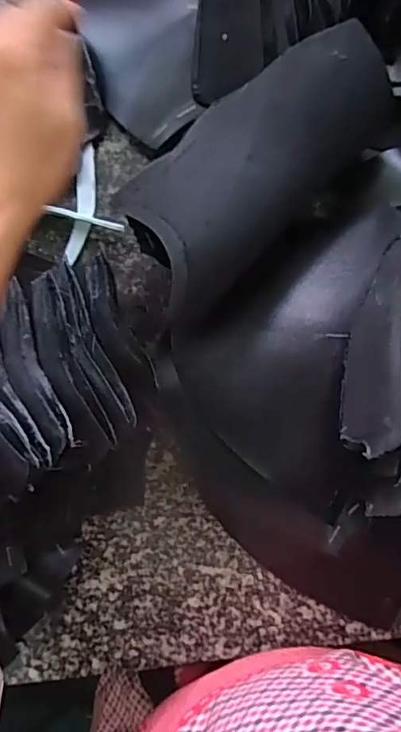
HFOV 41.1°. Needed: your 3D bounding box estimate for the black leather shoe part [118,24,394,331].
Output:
[{"bbox_3d":[0.027,-0.123,0.337,0.087,0.066,0.186,44,88,10],"label":"black leather shoe part"}]

